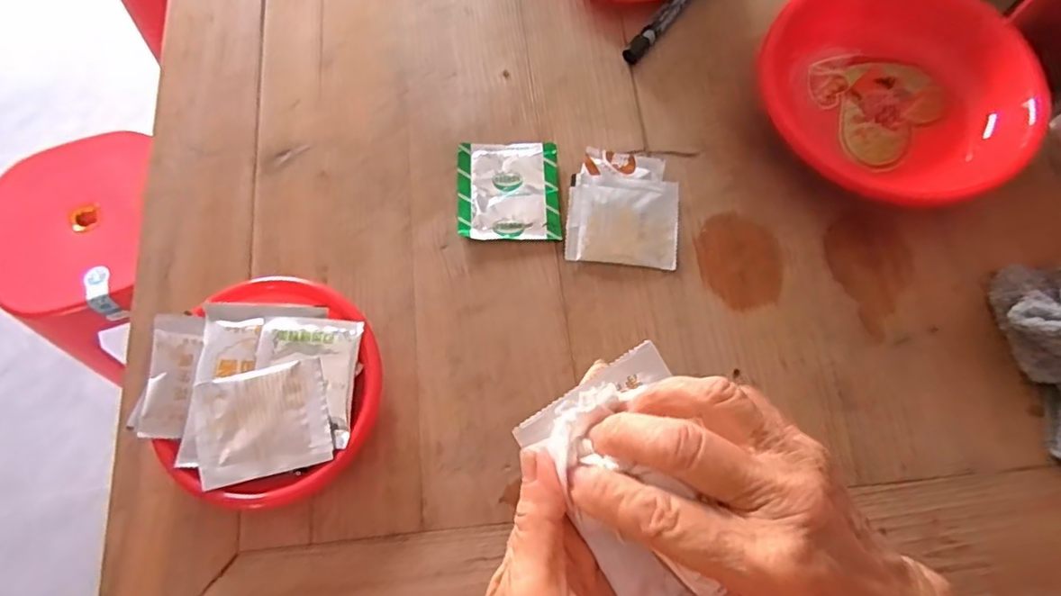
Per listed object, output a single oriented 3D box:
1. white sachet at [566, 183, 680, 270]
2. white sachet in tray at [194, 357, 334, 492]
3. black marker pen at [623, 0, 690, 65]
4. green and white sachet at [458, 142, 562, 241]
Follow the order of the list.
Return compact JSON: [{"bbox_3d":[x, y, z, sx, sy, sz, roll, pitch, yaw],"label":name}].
[{"bbox_3d":[0.066,-0.053,0.426,0.078,0.014,0.059,4,72,2],"label":"white sachet"},{"bbox_3d":[-0.165,0.076,0.366,0.079,0.005,0.064,-12,79,-4],"label":"white sachet in tray"},{"bbox_3d":[0.121,-0.241,0.489,0.013,0.015,0.137,38,76,12],"label":"black marker pen"},{"bbox_3d":[-0.016,-0.080,0.441,0.073,0.006,0.078,-2,71,1],"label":"green and white sachet"}]

